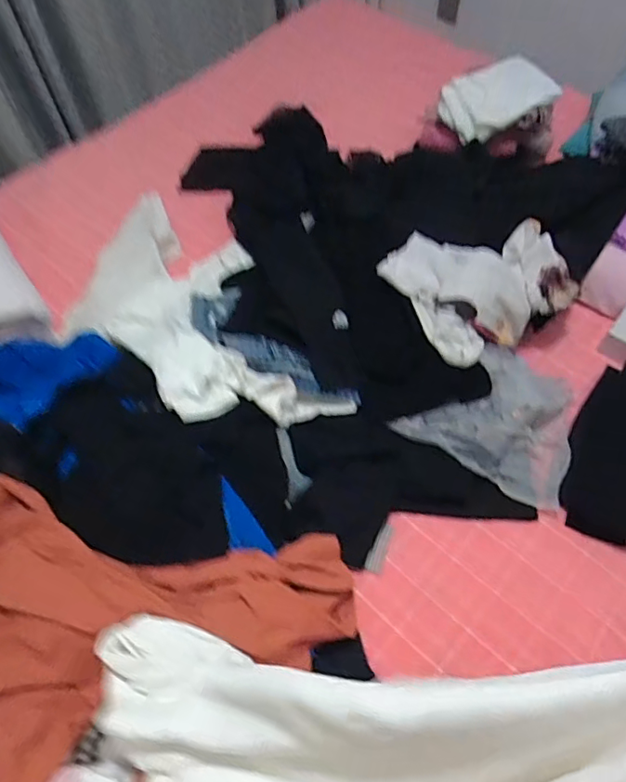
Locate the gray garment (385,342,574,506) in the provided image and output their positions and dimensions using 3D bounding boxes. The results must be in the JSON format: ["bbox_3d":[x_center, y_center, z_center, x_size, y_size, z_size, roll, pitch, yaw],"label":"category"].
[{"bbox_3d":[0.319,0.034,0.931,0.291,0.111,0.242,21,62,15],"label":"gray garment"}]

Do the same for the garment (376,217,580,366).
[{"bbox_3d":[0.300,-0.203,0.967,0.311,0.086,0.247,-33,63,-16],"label":"garment"}]

